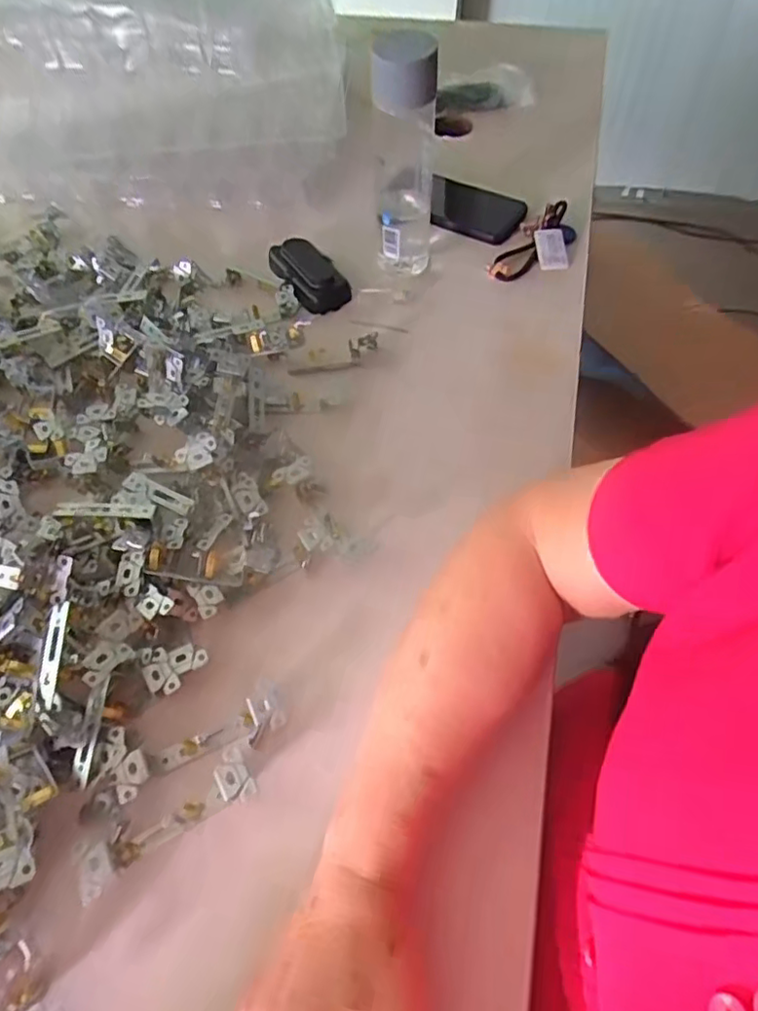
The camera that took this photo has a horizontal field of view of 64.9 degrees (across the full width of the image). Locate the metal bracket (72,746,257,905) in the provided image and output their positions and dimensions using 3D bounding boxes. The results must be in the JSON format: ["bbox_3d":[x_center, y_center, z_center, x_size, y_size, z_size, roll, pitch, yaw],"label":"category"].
[{"bbox_3d":[-0.124,0.186,0.354,0.104,0.026,0.033,-26,60,-14],"label":"metal bracket"}]

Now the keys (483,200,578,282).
[{"bbox_3d":[0.176,-0.283,0.645,0.068,0.029,0.134,30,63,19],"label":"keys"}]

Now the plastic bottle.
[{"bbox_3d":[0.024,-0.319,0.551,0.051,0.210,0.059,4,58,5],"label":"plastic bottle"}]

